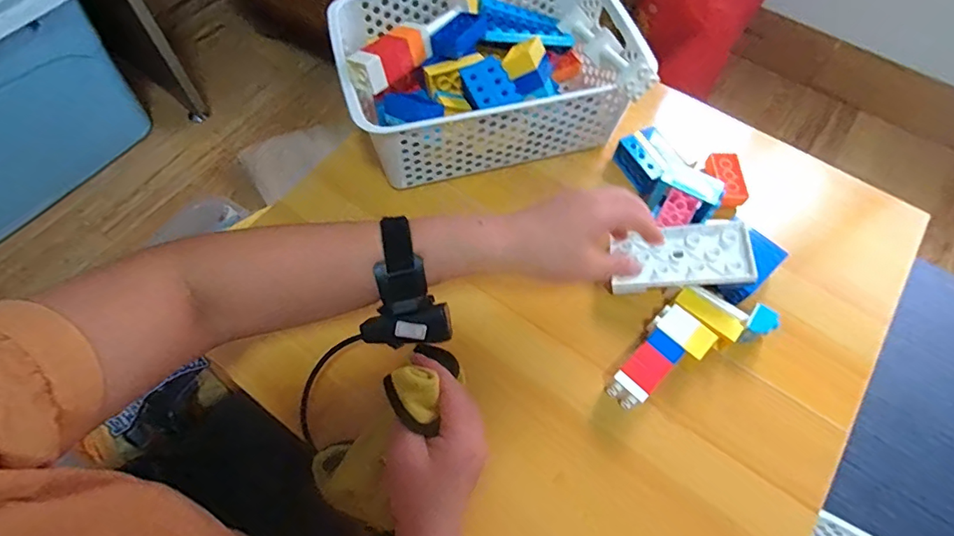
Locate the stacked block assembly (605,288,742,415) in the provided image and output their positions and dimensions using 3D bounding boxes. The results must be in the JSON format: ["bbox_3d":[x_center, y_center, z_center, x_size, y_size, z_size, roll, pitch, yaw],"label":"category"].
[{"bbox_3d":[0.179,0.079,0.468,0.131,0.029,0.060,-38,70,-18],"label":"stacked block assembly"}]

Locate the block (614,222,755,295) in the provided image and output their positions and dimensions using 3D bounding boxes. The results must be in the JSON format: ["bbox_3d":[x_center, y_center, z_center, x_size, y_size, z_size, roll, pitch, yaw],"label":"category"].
[{"bbox_3d":[0.200,-0.011,0.494,0.125,0.009,0.068,-6,59,17],"label":"block"}]

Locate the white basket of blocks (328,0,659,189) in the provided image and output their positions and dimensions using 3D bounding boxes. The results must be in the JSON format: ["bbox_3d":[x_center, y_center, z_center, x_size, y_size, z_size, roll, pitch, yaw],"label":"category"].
[{"bbox_3d":[0.014,-0.216,0.562,0.305,0.121,0.215,-14,65,-8],"label":"white basket of blocks"}]

